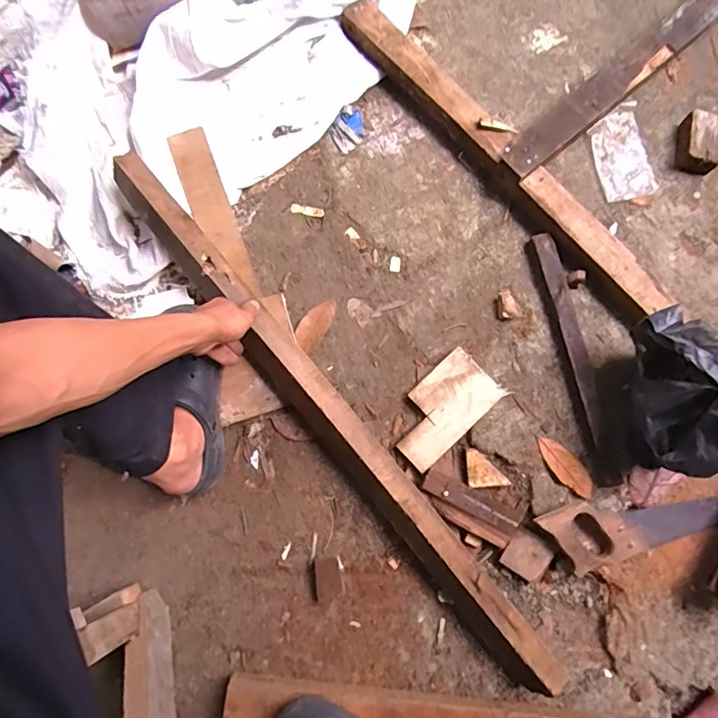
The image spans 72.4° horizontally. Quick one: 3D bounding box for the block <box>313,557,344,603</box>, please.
[{"bbox_3d":[-0.045,0.313,0.699,0.039,0.021,0.055,-10,76,-1],"label":"block"}]

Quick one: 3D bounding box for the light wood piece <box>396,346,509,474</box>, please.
[{"bbox_3d":[0.124,0.076,0.742,0.172,0.024,0.100,-42,79,-8],"label":"light wood piece"}]

